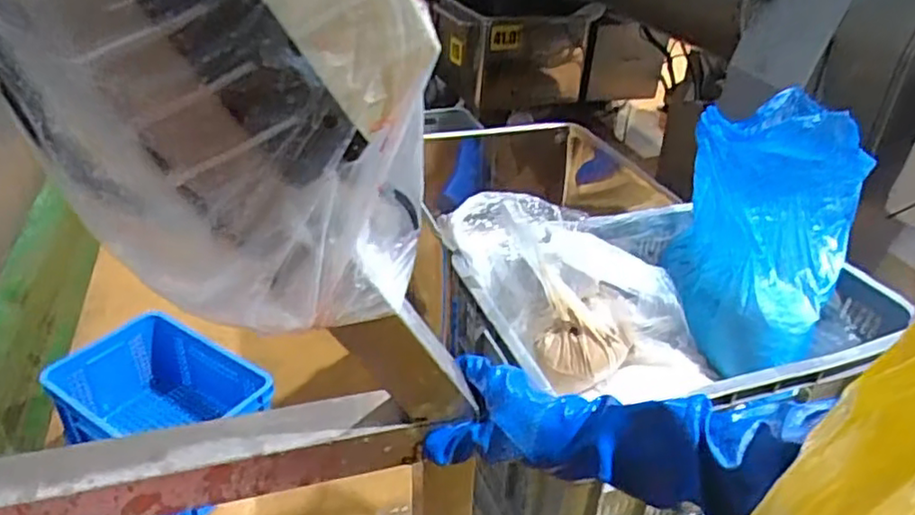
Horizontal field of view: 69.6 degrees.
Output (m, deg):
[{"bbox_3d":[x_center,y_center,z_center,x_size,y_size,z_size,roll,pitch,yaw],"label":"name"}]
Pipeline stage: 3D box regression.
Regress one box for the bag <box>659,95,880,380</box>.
[{"bbox_3d":[0.442,-0.045,0.886,0.243,0.271,0.238,-3,33,-7],"label":"bag"}]

